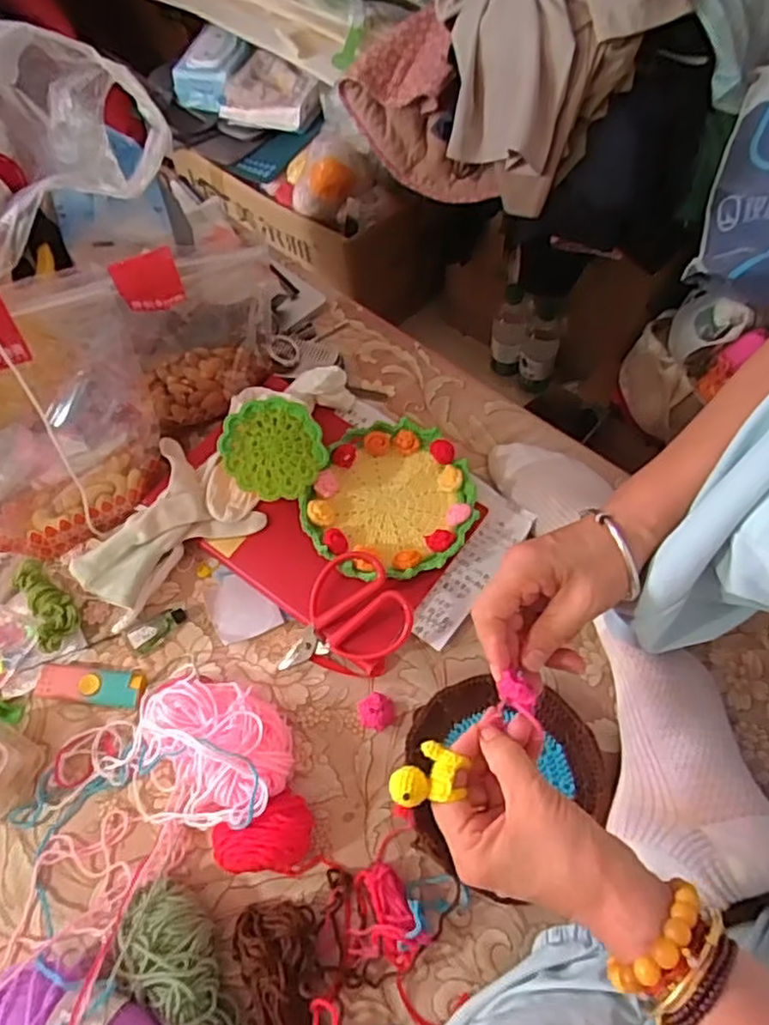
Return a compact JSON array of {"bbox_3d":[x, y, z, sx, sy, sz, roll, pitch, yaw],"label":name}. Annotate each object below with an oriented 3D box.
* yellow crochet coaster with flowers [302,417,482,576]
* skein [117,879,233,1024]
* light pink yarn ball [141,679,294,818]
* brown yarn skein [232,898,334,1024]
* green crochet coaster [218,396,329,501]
[{"bbox_3d":[0.007,-0.012,0.558,0.133,0.020,0.148,28,67,15],"label":"yellow crochet coaster with flowers"},{"bbox_3d":[-0.132,0.283,0.409,0.049,0.043,0.099,-19,64,-8],"label":"skein"},{"bbox_3d":[-0.122,0.163,0.464,0.115,0.055,0.089,8,64,6],"label":"light pink yarn ball"},{"bbox_3d":[-0.062,0.303,0.401,0.056,0.035,0.113,-15,64,-6],"label":"brown yarn skein"},{"bbox_3d":[-0.090,-0.052,0.527,0.075,0.009,0.081,1,78,-6],"label":"green crochet coaster"}]

